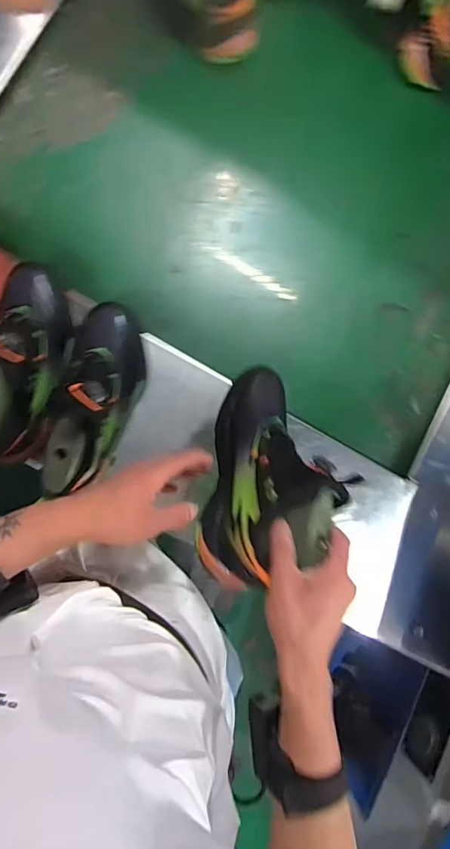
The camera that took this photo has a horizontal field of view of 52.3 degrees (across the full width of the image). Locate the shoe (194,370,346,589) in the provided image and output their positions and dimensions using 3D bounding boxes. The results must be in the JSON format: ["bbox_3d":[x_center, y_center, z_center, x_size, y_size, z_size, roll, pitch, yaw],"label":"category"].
[{"bbox_3d":[0.049,0.054,0.480,0.114,0.122,0.226,13,85,-9],"label":"shoe"}]

